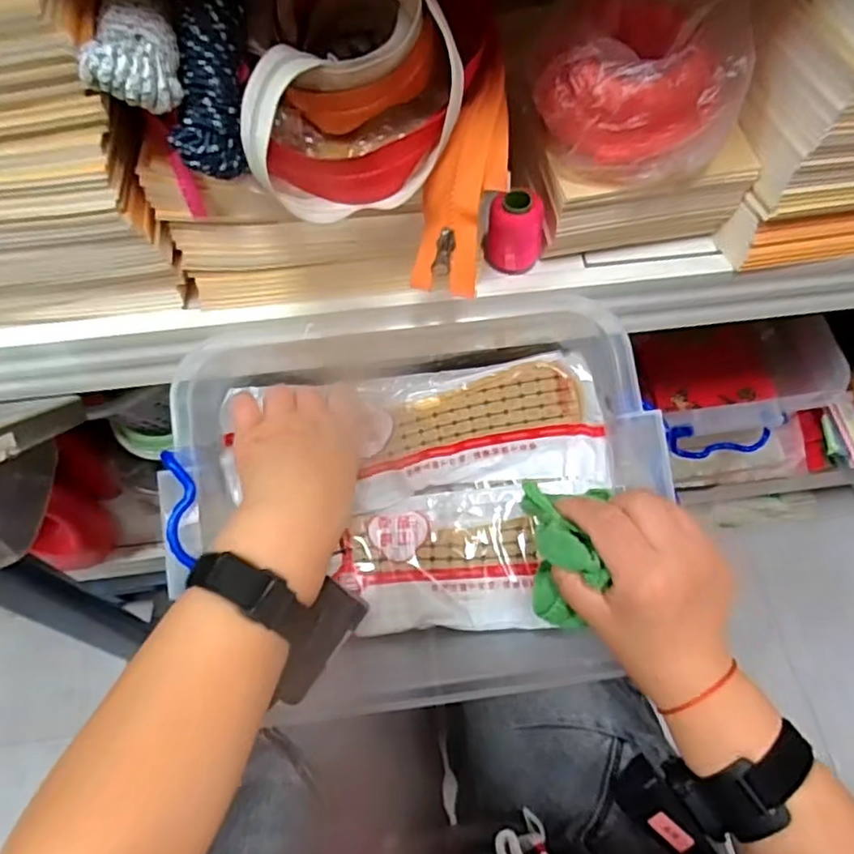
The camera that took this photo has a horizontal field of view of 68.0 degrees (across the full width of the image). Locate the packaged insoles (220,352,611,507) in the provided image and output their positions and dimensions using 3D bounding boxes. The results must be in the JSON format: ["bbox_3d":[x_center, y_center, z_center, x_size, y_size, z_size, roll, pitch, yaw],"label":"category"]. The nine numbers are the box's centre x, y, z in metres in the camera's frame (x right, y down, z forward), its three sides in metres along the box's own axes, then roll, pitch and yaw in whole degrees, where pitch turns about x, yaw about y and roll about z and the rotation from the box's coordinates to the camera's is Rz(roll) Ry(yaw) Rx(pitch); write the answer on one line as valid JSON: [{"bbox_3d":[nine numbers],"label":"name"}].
[{"bbox_3d":[0.031,0.004,0.478,0.198,0.104,0.036,-4,19,8],"label":"packaged insoles"}]

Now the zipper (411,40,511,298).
[{"bbox_3d":[0.025,-0.143,0.353,0.039,0.026,0.135,14,91,7],"label":"zipper"}]

